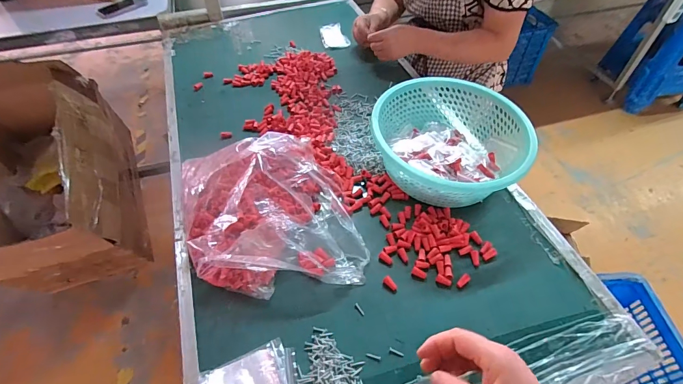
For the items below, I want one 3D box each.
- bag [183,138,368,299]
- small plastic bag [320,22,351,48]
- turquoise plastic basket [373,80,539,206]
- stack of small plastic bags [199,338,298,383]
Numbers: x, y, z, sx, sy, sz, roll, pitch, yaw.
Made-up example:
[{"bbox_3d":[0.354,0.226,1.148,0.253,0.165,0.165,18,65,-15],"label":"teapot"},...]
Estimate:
[{"bbox_3d":[-0.125,0.020,0.601,0.280,0.088,0.300,-12,52,-8],"label":"bag"},{"bbox_3d":[-0.018,-0.440,1.029,0.072,0.028,0.099,-10,52,-7],"label":"small plastic bag"},{"bbox_3d":[0.183,-0.086,0.664,0.253,0.108,0.259,-23,54,-17],"label":"turquoise plastic basket"},{"bbox_3d":[-0.118,0.243,0.465,0.122,0.017,0.072,-16,53,-11],"label":"stack of small plastic bags"}]

